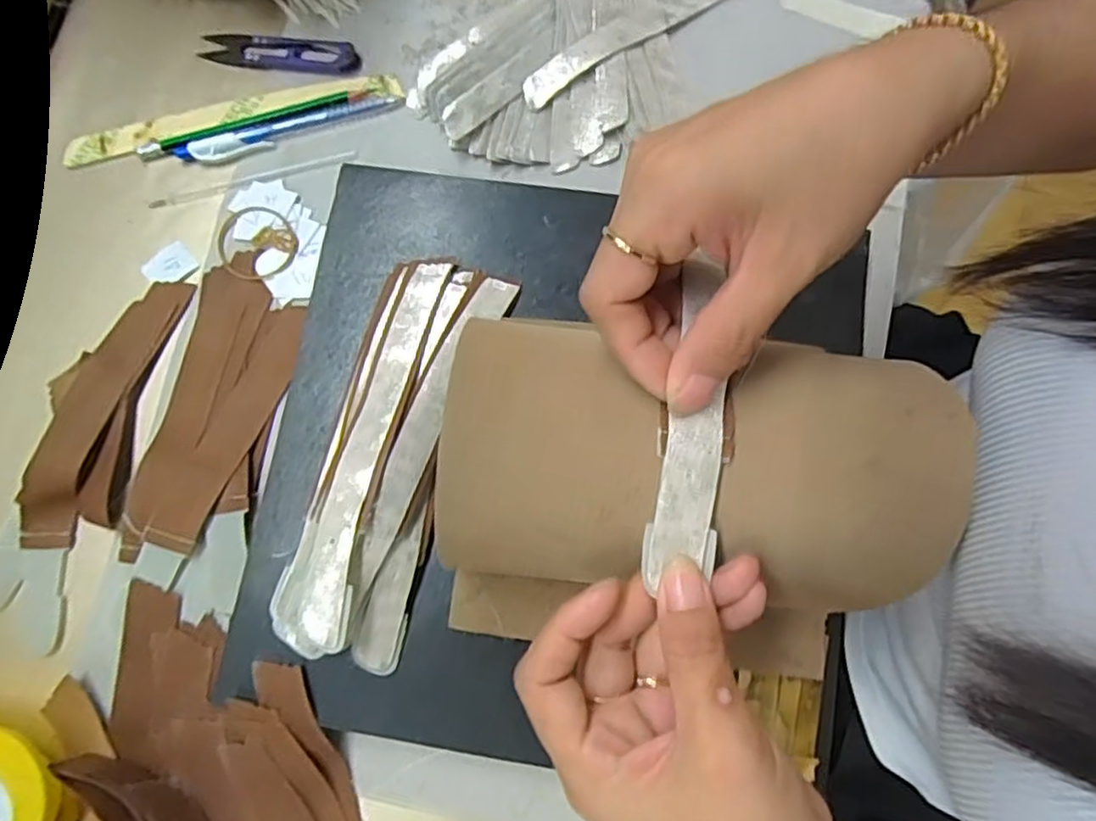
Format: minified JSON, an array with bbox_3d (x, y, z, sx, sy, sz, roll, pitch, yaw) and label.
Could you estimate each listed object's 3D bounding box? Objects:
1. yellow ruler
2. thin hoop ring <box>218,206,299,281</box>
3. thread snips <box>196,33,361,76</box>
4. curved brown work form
[{"bbox_3d":[-0.194,-0.182,0.409,0.205,0.006,0.021,-14,80,-4],"label":"yellow ruler"},{"bbox_3d":[-0.172,-0.099,0.393,0.049,0.004,0.044,19,80,2],"label":"thin hoop ring"},{"bbox_3d":[-0.169,-0.225,0.415,0.100,0.008,0.023,8,79,0],"label":"thread snips"},{"bbox_3d":[0.055,0.020,0.245,0.182,0.048,0.092,5,79,1],"label":"curved brown work form"}]

